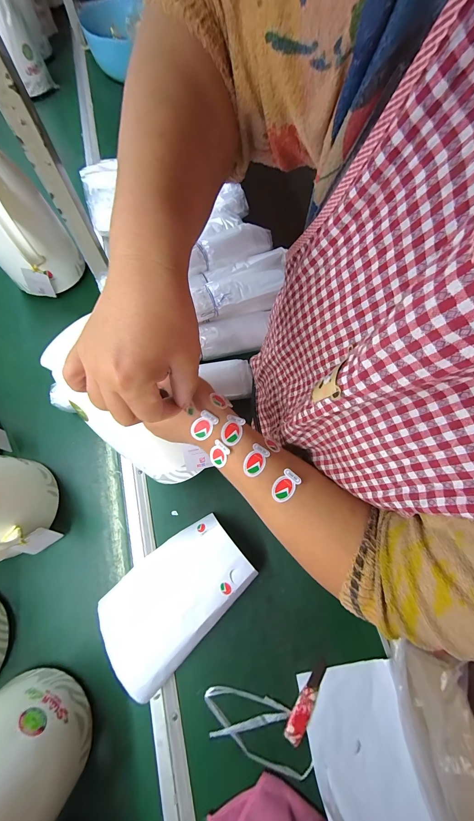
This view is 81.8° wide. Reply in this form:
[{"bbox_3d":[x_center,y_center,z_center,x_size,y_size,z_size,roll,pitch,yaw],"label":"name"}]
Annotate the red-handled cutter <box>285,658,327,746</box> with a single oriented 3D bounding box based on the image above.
[{"bbox_3d":[0.104,0.428,0.405,0.025,0.015,0.102,30,73,9],"label":"red-handled cutter"}]

